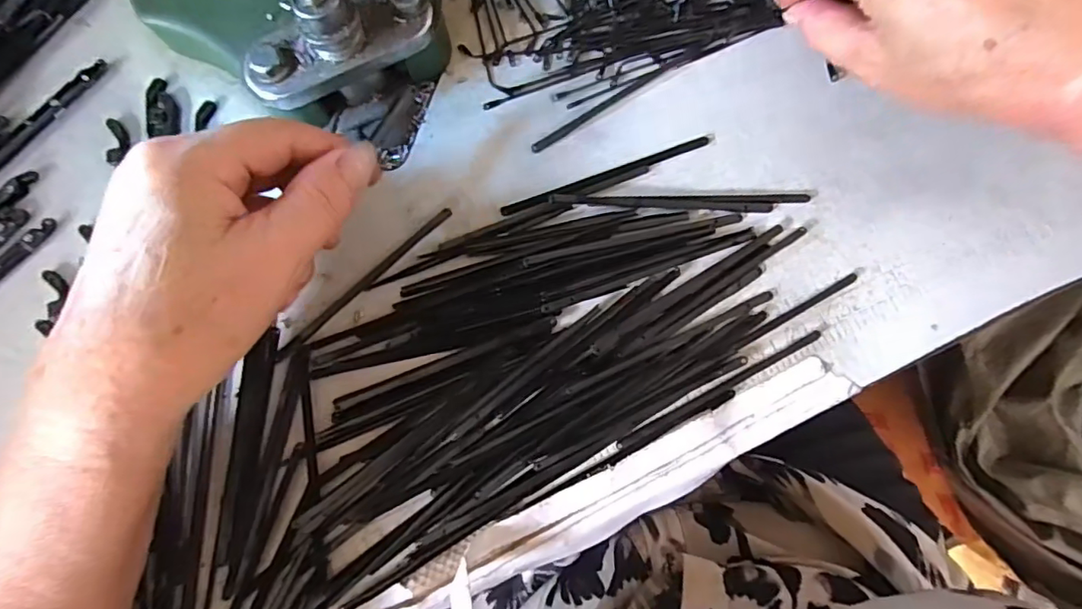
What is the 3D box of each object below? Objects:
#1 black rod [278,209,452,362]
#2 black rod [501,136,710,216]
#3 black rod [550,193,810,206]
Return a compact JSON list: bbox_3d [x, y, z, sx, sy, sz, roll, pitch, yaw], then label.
[{"bbox_3d":[-0.077,-0.010,0.246,0.095,0.004,0.007,-43,83,-6],"label":"black rod"},{"bbox_3d":[0.030,-0.058,0.251,0.099,0.005,0.006,-20,81,-3],"label":"black rod"},{"bbox_3d":[0.063,-0.047,0.248,0.115,0.005,0.005,-1,81,1],"label":"black rod"}]

